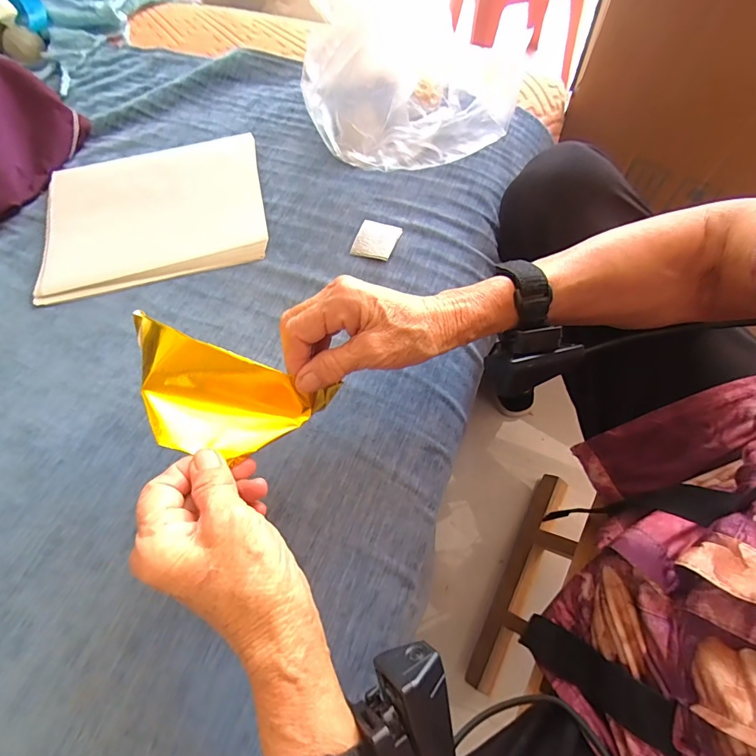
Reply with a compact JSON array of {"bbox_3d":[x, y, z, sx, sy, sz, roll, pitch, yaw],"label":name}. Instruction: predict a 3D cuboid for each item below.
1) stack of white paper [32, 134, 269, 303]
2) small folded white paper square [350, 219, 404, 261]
[{"bbox_3d":[-0.259,-0.193,0.474,0.253,0.014,0.196,-12,69,1],"label":"stack of white paper"},{"bbox_3d":[-0.001,-0.143,0.426,0.043,0.008,0.043,19,68,12],"label":"small folded white paper square"}]

